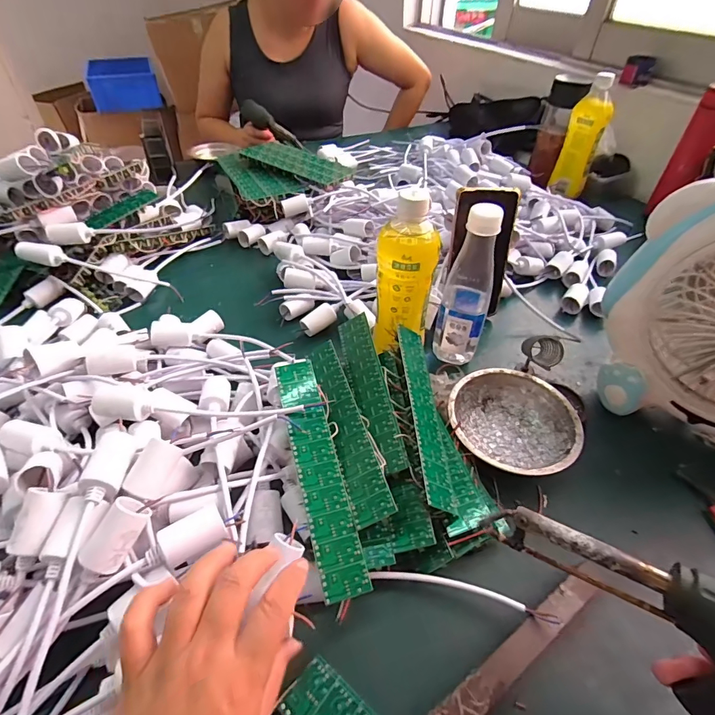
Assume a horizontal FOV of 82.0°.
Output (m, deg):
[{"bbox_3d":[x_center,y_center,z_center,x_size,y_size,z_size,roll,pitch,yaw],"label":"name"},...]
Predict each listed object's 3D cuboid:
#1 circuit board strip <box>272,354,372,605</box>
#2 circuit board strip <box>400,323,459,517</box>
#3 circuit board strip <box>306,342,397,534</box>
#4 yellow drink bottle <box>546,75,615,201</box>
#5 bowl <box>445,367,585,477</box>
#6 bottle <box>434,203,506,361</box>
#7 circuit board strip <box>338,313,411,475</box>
[{"bbox_3d":[-0.034,0.091,0.351,0.036,0.004,0.203,-11,58,-15],"label":"circuit board strip"},{"bbox_3d":[0.066,0.047,0.395,0.043,0.004,0.198,28,39,-31],"label":"circuit board strip"},{"bbox_3d":[-0.012,0.055,0.388,0.032,0.009,0.203,-10,46,-12],"label":"circuit board strip"},{"bbox_3d":[0.445,-0.429,0.805,0.072,0.190,0.080,24,49,21],"label":"yellow drink bottle"},{"bbox_3d":[0.157,0.072,0.429,0.124,0.043,0.123,11,46,9],"label":"bowl"},{"bbox_3d":[0.127,-0.077,0.472,0.053,0.195,0.060,13,46,11],"label":"bottle"},{"bbox_3d":[0.011,0.027,0.421,0.037,0.004,0.198,-26,46,12],"label":"circuit board strip"}]

